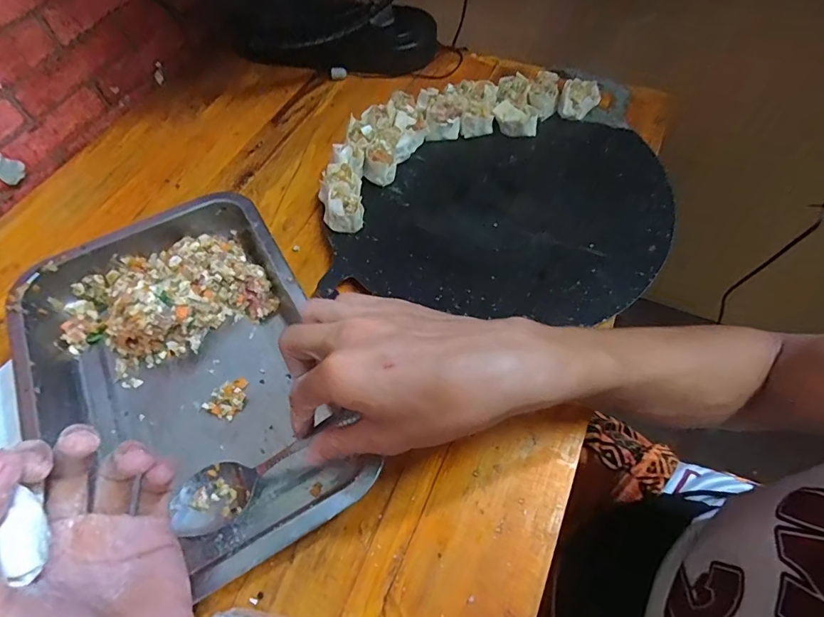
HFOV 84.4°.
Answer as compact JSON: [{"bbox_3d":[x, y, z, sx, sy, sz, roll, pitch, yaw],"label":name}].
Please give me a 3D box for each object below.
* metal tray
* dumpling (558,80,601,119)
[{"bbox_3d":[-0.171,0.044,0.348,0.200,0.050,0.310,-27,61,-14],"label":"metal tray"},{"bbox_3d":[0.183,-0.227,0.492,0.041,0.030,0.025,-12,59,-5],"label":"dumpling"}]

